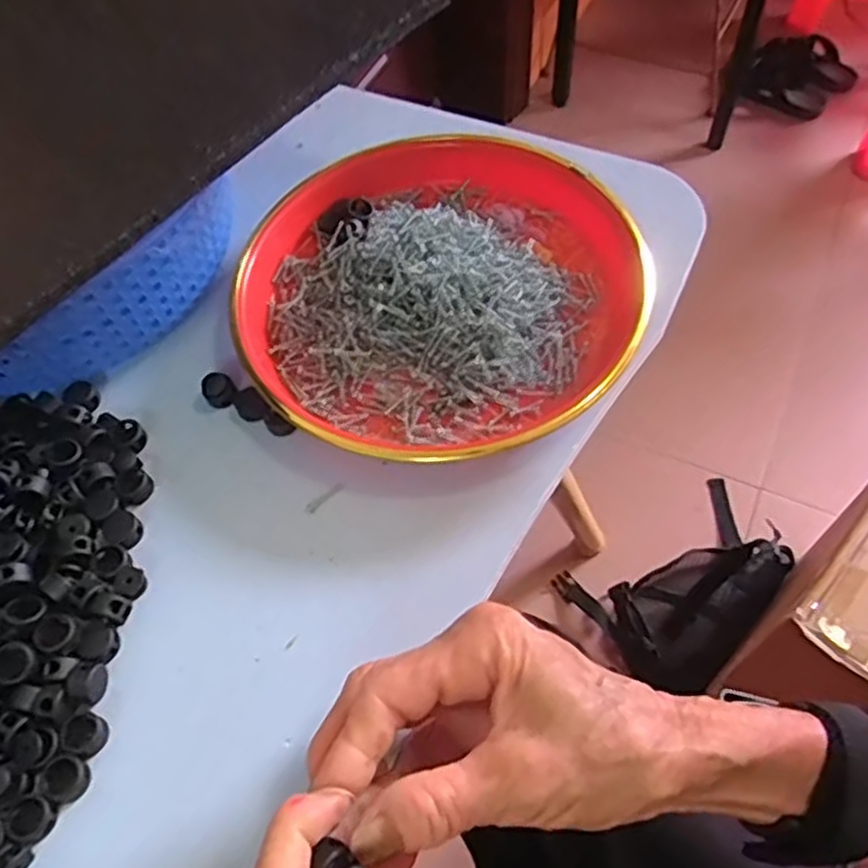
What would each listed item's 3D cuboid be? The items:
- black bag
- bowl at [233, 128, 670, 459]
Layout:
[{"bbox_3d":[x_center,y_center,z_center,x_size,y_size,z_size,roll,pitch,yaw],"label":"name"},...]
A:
[{"bbox_3d":[0.352,0.188,0.979,0.303,0.127,0.219,-28,61,-12],"label":"black bag"},{"bbox_3d":[-0.002,-0.086,0.403,0.211,0.031,0.207,-2,59,3],"label":"bowl"}]

